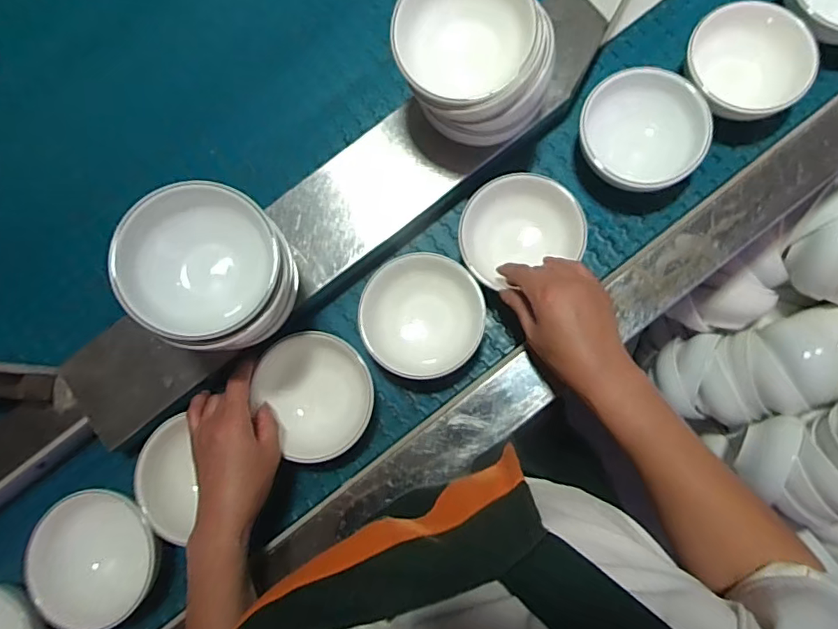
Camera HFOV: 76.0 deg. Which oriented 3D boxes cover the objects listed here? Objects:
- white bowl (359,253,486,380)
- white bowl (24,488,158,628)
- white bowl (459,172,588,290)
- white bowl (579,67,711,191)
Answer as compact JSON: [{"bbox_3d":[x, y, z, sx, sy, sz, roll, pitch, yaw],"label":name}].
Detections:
[{"bbox_3d":[0.005,0.000,0.509,0.111,0.038,0.113,0,86,5],"label":"white bowl"},{"bbox_3d":[-0.293,0.222,0.496,0.108,0.050,0.116,0,86,5],"label":"white bowl"},{"bbox_3d":[0.093,-0.081,0.511,0.106,0.044,0.093,-24,81,2],"label":"white bowl"},{"bbox_3d":[0.217,-0.175,0.525,0.117,0.057,0.096,30,89,6],"label":"white bowl"}]

